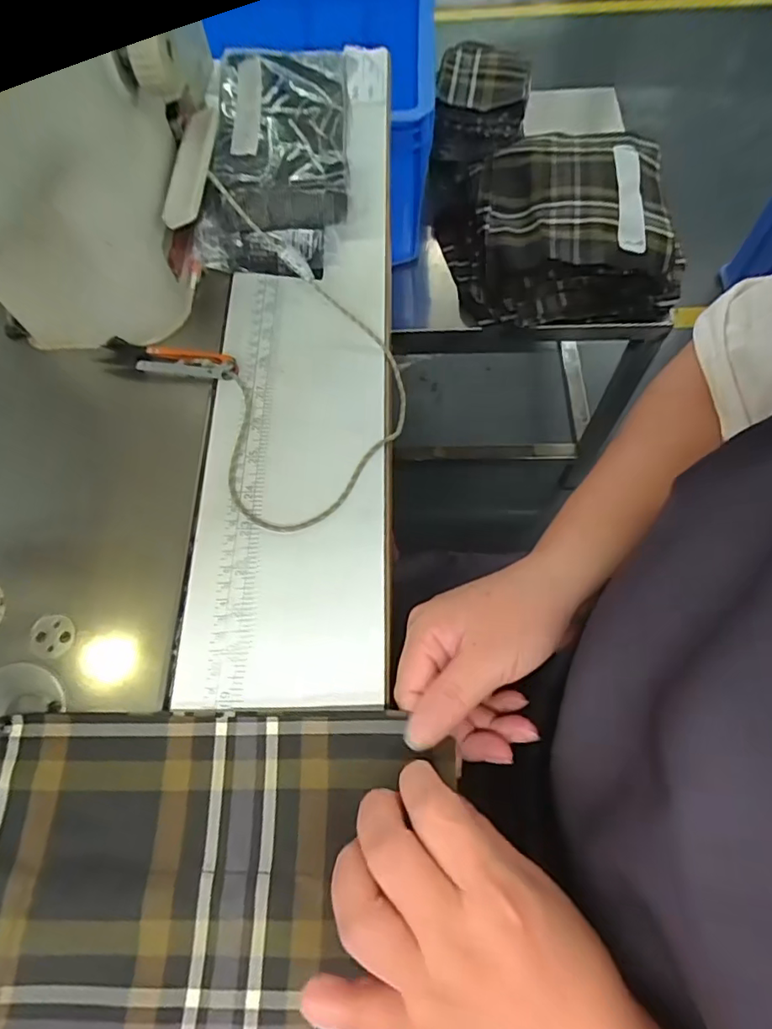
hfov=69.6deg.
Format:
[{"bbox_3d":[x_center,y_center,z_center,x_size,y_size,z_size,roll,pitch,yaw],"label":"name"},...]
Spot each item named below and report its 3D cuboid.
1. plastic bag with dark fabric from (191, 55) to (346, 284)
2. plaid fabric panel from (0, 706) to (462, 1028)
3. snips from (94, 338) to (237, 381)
[{"bbox_3d":[-0.079,-0.258,0.422,0.109,0.078,0.173,6,66,6],"label":"plastic bag with dark fabric"},{"bbox_3d":[-0.089,0.209,0.251,0.236,0.011,0.224,-2,65,2],"label":"plaid fabric panel"},{"bbox_3d":[-0.154,-0.107,0.395,0.098,0.011,0.025,8,66,6],"label":"snips"}]

